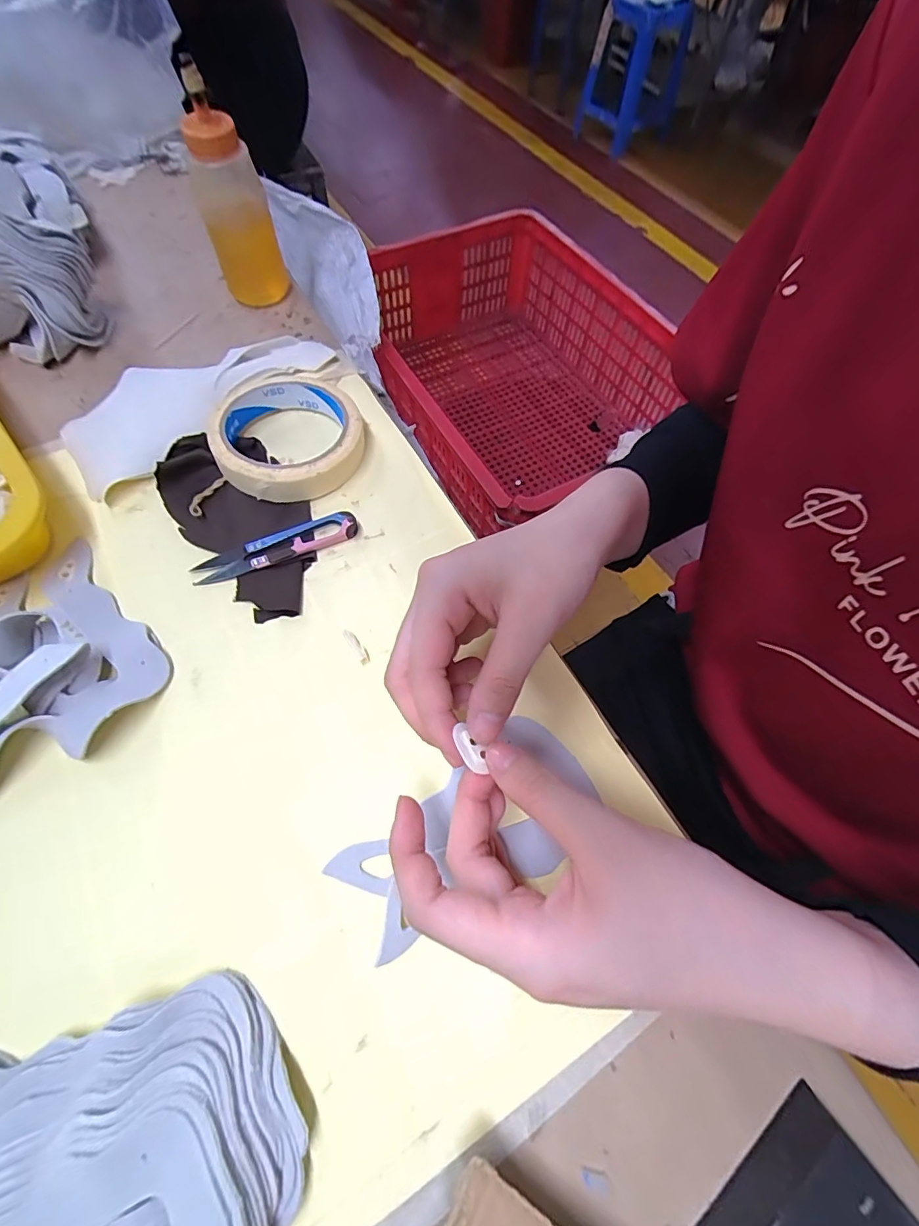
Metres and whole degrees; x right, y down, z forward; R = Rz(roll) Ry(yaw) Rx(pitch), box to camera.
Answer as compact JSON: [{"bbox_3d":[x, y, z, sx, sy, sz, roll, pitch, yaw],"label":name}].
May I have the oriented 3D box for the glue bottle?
[{"bbox_3d":[-0.172,-0.311,0.383,0.051,0.139,0.047,-17,62,-11],"label":"glue bottle"}]

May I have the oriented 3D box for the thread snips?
[{"bbox_3d":[-0.113,-0.041,0.309,0.099,0.009,0.020,-21,63,-13],"label":"thread snips"}]

